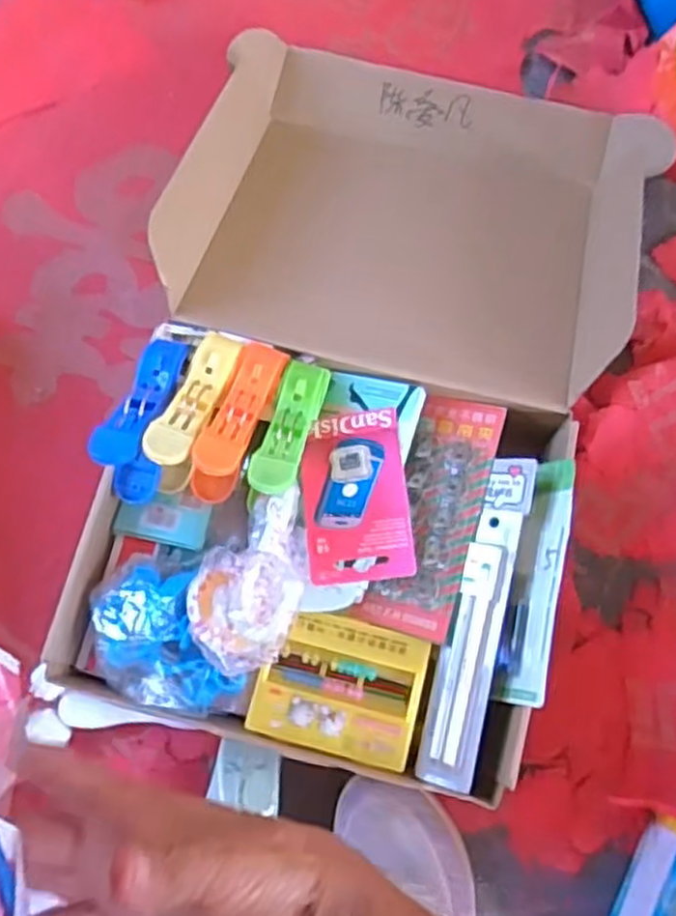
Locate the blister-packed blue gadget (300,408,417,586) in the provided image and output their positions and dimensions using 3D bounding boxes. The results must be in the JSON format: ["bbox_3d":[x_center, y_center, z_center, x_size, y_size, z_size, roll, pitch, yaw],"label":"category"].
[{"bbox_3d":[0.013,0.027,0.555,0.074,0.011,0.124,-6,74,0],"label":"blister-packed blue gadget"}]

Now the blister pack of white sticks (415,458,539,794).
[{"bbox_3d":[0.098,0.109,0.526,0.036,0.022,0.226,15,75,6],"label":"blister pack of white sticks"}]

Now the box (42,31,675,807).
[{"bbox_3d":[0.025,-0.088,0.595,0.341,0.115,0.591,15,75,5],"label":"box"}]

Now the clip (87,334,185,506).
[{"bbox_3d":[-0.139,-0.032,0.547,0.034,0.056,0.119,14,75,5],"label":"clip"}]

